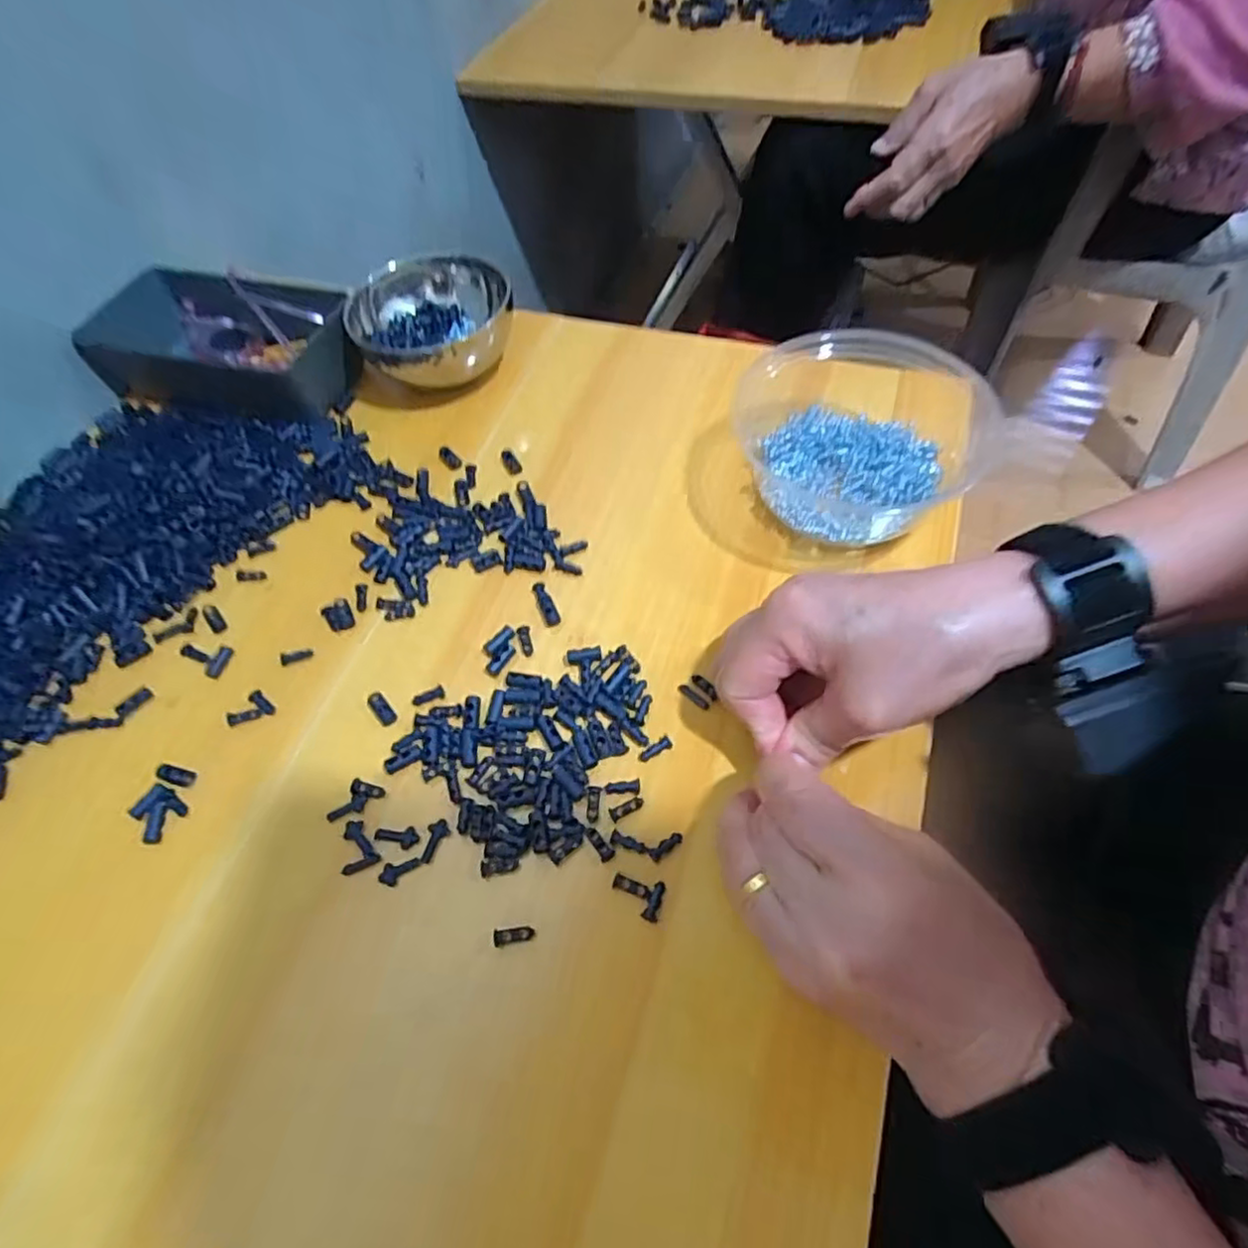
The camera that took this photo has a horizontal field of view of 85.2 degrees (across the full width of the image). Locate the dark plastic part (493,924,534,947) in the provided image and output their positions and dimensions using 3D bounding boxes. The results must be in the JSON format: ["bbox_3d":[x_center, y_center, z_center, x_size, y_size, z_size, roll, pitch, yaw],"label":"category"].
[{"bbox_3d":[-0.047,0.133,0.290,0.017,0.004,0.007,-7,58,-1],"label":"dark plastic part"}]

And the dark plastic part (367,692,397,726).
[{"bbox_3d":[-0.126,0.044,0.351,0.009,0.004,0.021,-38,63,-18],"label":"dark plastic part"}]

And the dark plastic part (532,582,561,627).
[{"bbox_3d":[-0.044,-0.012,0.378,0.008,0.005,0.029,-21,59,-9],"label":"dark plastic part"}]

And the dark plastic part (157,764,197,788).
[{"bbox_3d":[-0.224,0.075,0.339,0.019,0.004,0.009,15,60,12],"label":"dark plastic part"}]

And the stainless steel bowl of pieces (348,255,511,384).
[{"bbox_3d":[-0.132,-0.205,0.472,0.086,0.059,0.107,26,63,18],"label":"stainless steel bowl of pieces"}]

